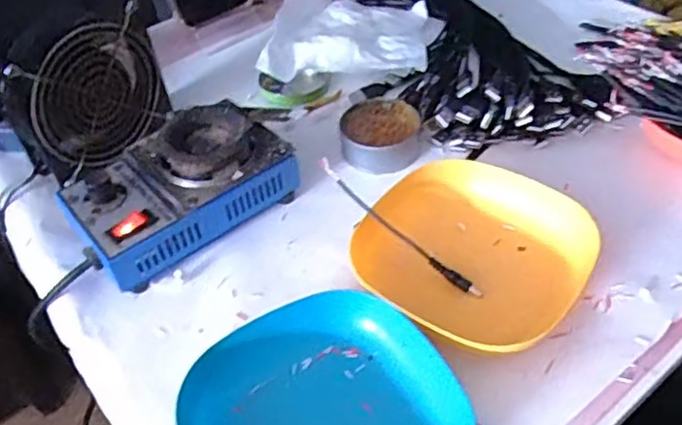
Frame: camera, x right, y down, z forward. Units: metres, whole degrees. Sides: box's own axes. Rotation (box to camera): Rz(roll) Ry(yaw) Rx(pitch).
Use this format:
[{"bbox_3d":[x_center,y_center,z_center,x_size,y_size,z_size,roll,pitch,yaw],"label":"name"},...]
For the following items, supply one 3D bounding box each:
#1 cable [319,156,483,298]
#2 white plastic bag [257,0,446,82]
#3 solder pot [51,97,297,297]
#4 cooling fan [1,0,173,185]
[{"bbox_3d":[0.037,0.011,0.425,0.139,0.004,0.010,40,60,14],"label":"cable"},{"bbox_3d":[0.014,-0.178,0.607,0.149,0.030,0.142,8,48,12],"label":"white plastic bag"},{"bbox_3d":[-0.117,-0.023,0.465,0.157,0.058,0.096,-32,52,-23],"label":"solder pot"},{"bbox_3d":[-0.197,-0.097,0.496,0.119,0.117,0.037,-33,52,-23],"label":"cooling fan"}]

